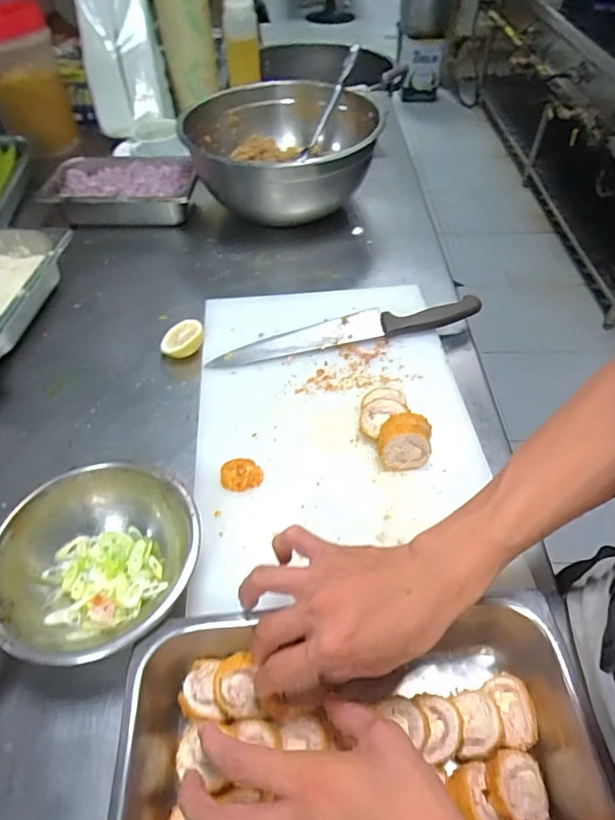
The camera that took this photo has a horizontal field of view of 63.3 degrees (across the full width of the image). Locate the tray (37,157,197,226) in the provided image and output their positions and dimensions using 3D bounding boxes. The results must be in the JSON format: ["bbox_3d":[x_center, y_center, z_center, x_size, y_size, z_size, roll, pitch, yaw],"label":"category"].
[{"bbox_3d":[-0.332,-0.385,0.890,0.273,0.061,0.167,2,50,8],"label":"tray"}]

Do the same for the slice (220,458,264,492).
[{"bbox_3d":[-0.068,0.066,0.516,0.042,0.007,0.039,-10,50,-3],"label":"slice"}]

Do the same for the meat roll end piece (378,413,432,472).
[{"bbox_3d":[0.100,0.035,0.515,0.051,0.044,0.043,4,50,9],"label":"meat roll end piece"}]

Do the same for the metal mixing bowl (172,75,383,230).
[{"bbox_3d":[-0.033,-0.417,0.839,0.306,0.143,0.313,-3,50,3],"label":"metal mixing bowl"}]

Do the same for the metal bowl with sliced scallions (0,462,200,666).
[{"bbox_3d":[-0.177,0.134,0.435,0.149,0.073,0.165,12,52,15],"label":"metal bowl with sliced scallions"}]

